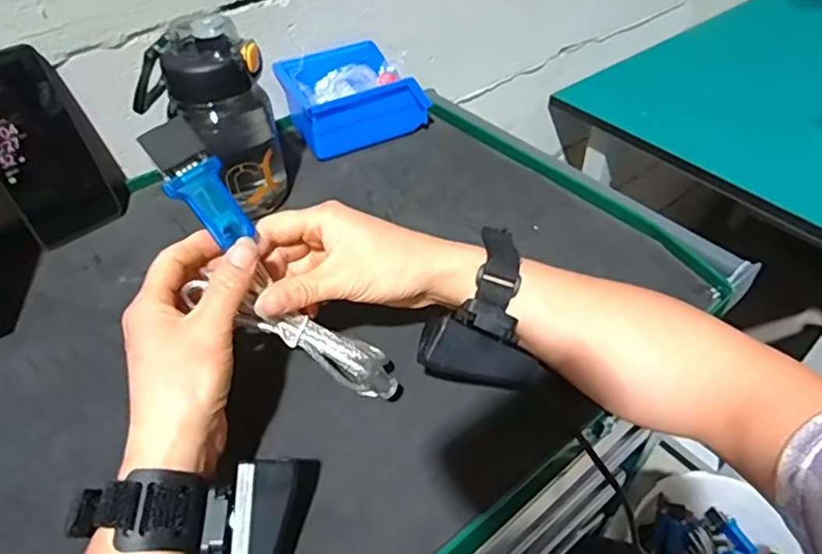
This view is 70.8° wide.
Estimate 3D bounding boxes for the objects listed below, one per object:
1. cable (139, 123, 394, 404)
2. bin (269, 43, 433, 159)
[{"bbox_3d":[-0.091,0.001,0.363,0.213,0.037,0.064,52,56,-10],"label":"cable"},{"bbox_3d":[-0.064,-0.192,0.625,0.133,0.067,0.110,-22,49,-19],"label":"bin"}]

